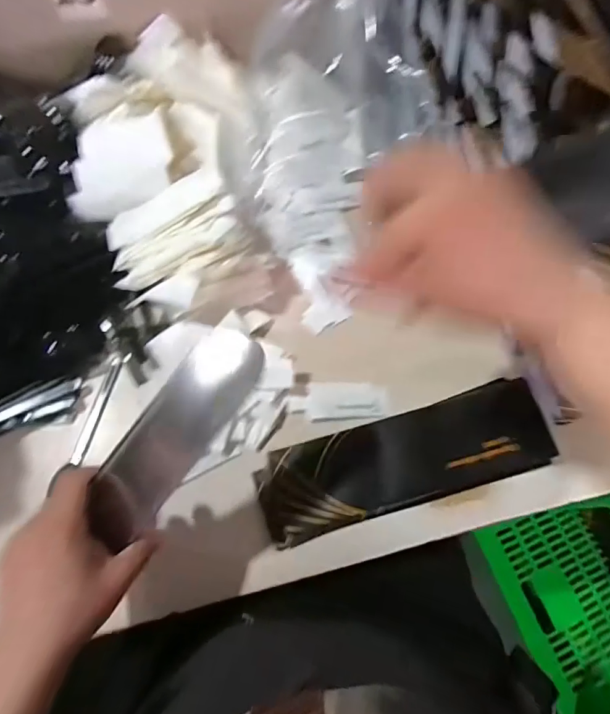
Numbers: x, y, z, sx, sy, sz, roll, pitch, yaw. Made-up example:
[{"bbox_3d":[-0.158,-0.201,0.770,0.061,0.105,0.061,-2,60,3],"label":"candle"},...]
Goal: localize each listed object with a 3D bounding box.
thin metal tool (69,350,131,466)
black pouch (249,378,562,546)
[{"bbox_3d":[-0.221,0.054,0.491,0.016,0.004,0.123,15,75,6],"label":"thin metal tool"},{"bbox_3d":[0.102,0.102,0.456,0.296,0.022,0.087,-16,73,-4],"label":"black pouch"}]

